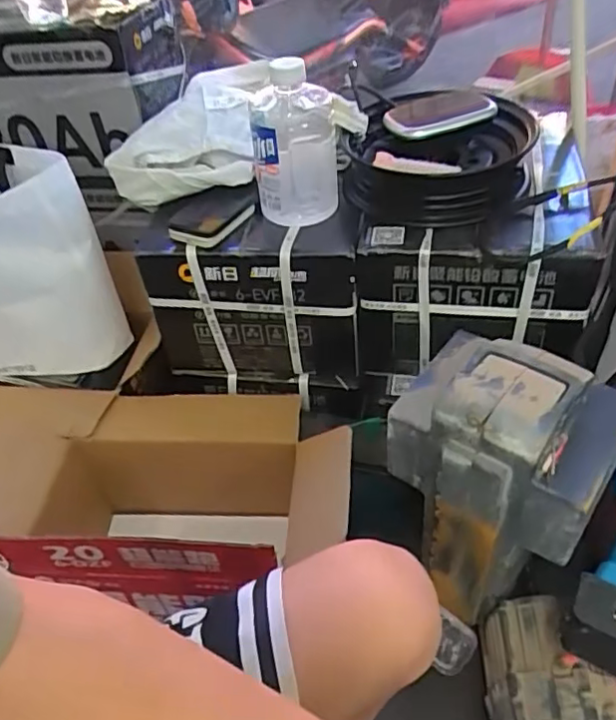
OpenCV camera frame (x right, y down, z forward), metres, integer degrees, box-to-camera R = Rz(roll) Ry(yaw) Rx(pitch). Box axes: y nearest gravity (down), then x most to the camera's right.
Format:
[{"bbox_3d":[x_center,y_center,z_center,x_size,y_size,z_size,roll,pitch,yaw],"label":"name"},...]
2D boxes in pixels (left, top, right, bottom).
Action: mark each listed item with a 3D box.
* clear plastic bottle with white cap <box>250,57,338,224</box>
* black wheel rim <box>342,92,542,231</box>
[{"bbox_3d":[-0.017,-0.253,0.725,0.098,0.178,0.077,-6,44,1],"label":"clear plastic bottle with white cap"},{"bbox_3d":[0.162,-0.256,0.789,0.225,0.074,0.205,6,46,13],"label":"black wheel rim"}]

